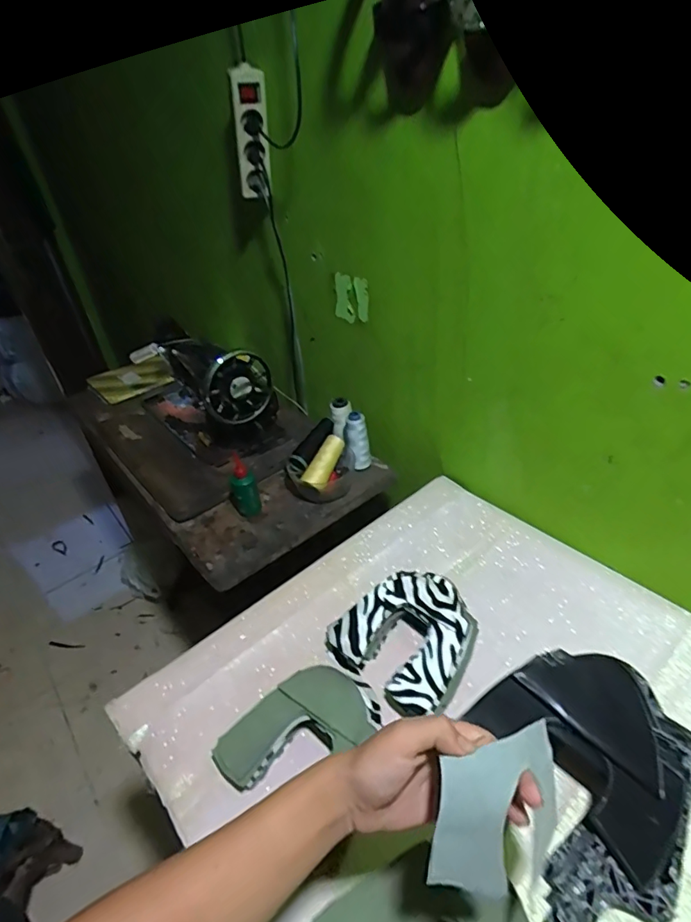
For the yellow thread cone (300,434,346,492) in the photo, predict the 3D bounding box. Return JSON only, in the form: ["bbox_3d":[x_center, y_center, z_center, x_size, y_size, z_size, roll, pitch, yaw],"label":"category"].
[{"bbox_3d":[-0.040,0.000,0.905,0.041,0.046,0.109,13,55,25],"label":"yellow thread cone"}]

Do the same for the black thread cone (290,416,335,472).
[{"bbox_3d":[-0.056,-0.031,0.925,0.038,0.036,0.128,18,59,30],"label":"black thread cone"}]

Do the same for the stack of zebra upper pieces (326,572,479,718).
[{"bbox_3d":[0.079,0.216,0.622,0.146,0.066,0.163,-31,42,-31],"label":"stack of zebra upper pieces"}]

